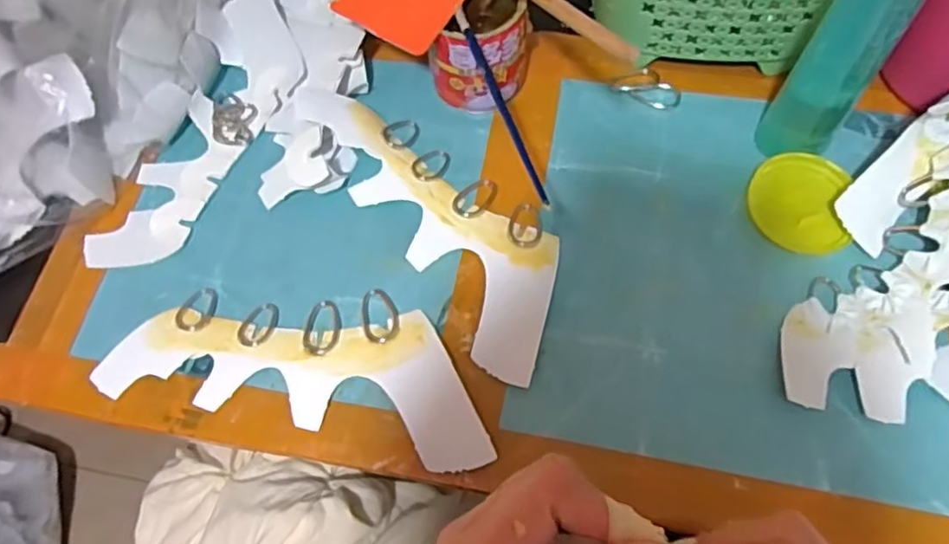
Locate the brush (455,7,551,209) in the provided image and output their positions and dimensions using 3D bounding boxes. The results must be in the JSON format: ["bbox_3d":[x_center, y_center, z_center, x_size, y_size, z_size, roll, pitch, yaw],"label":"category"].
[{"bbox_3d":[0.013,-0.094,0.351,0.007,0.007,0.144,-17,65,-5],"label":"brush"}]

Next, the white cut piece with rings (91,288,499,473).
[{"bbox_3d":[-0.098,0.053,0.366,0.220,0.008,0.089,5,65,6],"label":"white cut piece with rings"}]

